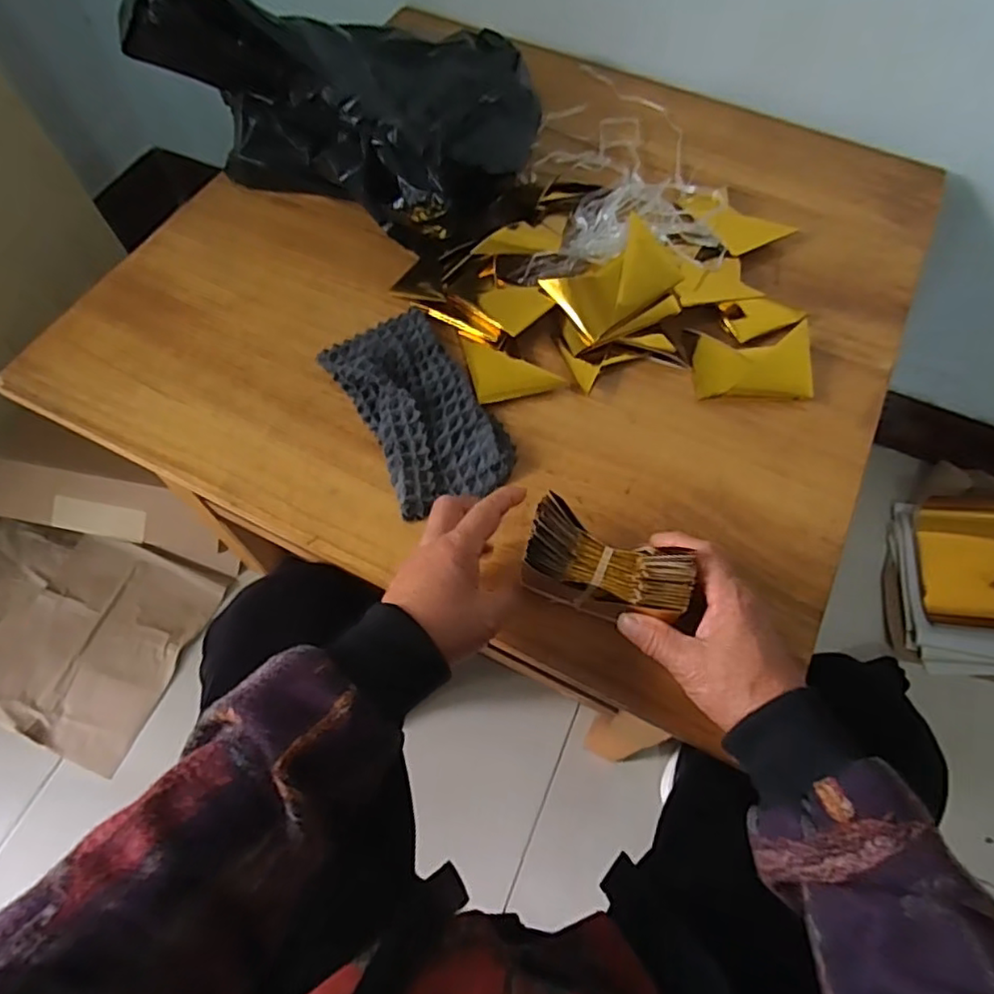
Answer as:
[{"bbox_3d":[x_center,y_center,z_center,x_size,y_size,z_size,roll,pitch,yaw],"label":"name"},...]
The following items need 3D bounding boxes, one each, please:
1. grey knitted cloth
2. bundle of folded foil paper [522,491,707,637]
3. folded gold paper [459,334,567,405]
[{"bbox_3d":[-0.064,-0.075,0.505,0.097,0.023,0.182,-26,67,-14],"label":"grey knitted cloth"},{"bbox_3d":[0.070,0.049,0.408,0.101,0.060,0.051,18,64,8],"label":"bundle of folded foil paper"},{"bbox_3d":[0.011,-0.115,0.534,0.073,0.010,0.074,-13,65,-8],"label":"folded gold paper"}]

